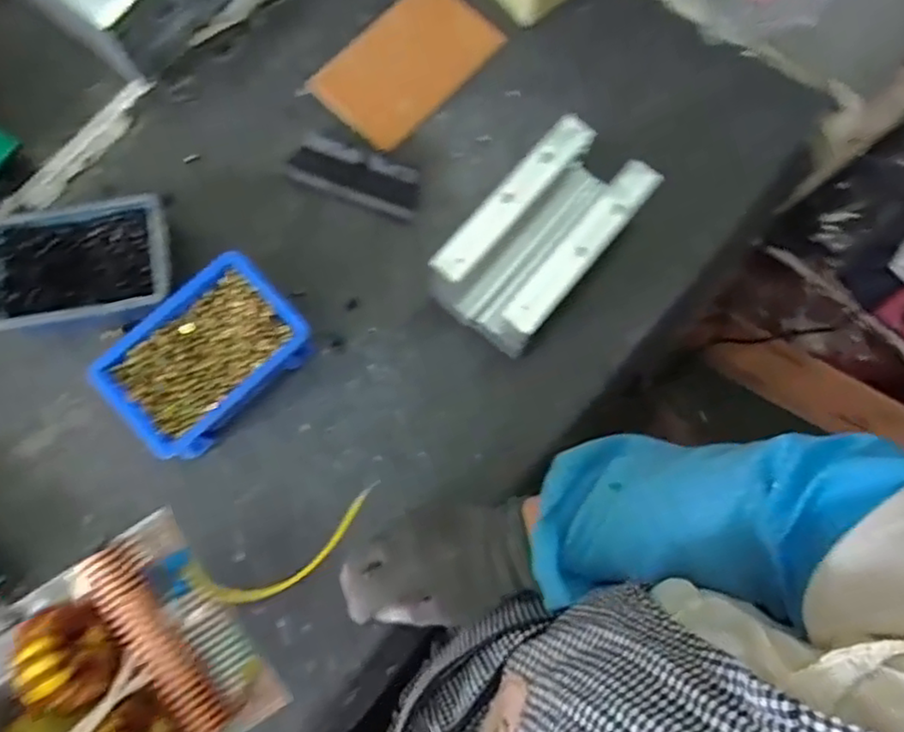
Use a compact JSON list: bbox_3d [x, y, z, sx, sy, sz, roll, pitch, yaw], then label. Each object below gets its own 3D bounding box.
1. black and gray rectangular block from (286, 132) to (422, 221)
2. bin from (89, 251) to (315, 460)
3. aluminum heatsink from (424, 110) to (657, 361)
[{"bbox_3d":[-0.087,-0.174,0.606,0.122,0.017,0.051,19,79,2],"label":"black and gray rectangular block"},{"bbox_3d":[-0.196,-0.006,0.539,0.150,0.052,0.105,-43,83,-9],"label":"bin"},{"bbox_3d":[0.075,-0.105,0.557,0.095,0.089,0.180,39,80,5],"label":"aluminum heatsink"}]

